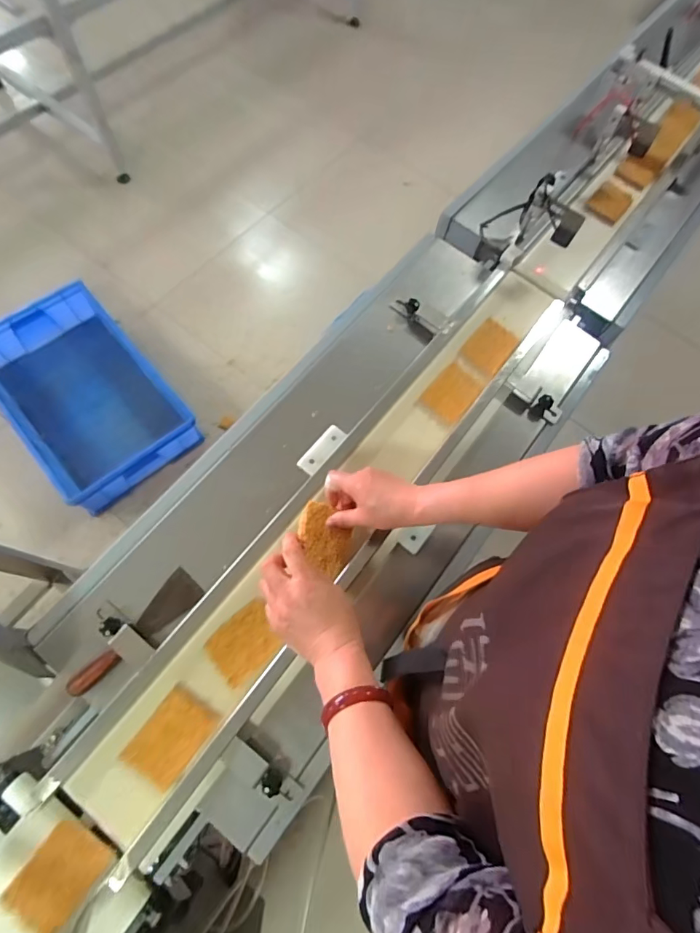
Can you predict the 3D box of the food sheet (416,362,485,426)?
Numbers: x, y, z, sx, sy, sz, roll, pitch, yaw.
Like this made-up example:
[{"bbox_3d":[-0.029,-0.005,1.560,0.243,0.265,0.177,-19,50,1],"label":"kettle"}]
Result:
[{"bbox_3d":[0.162,-0.119,0.743,0.067,0.011,0.106,38,69,8],"label":"food sheet"}]

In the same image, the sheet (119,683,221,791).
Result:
[{"bbox_3d":[-0.211,0.319,0.549,0.067,0.012,0.091,32,70,13],"label":"sheet"}]

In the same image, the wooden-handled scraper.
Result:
[{"bbox_3d":[-0.264,0.212,0.584,0.045,0.024,0.180,38,71,9],"label":"wooden-handled scraper"}]

